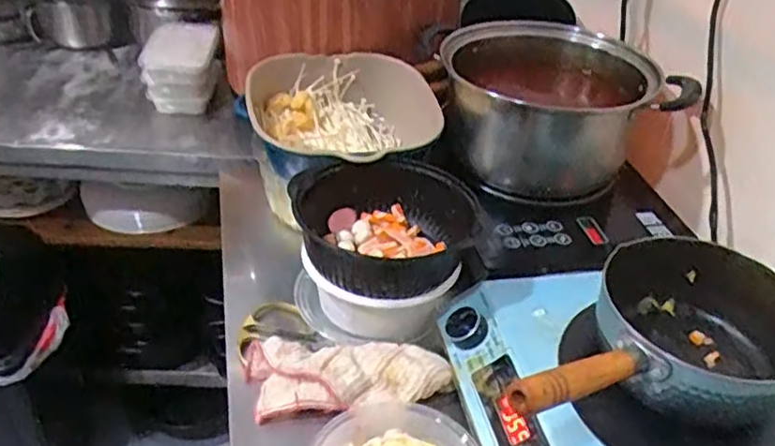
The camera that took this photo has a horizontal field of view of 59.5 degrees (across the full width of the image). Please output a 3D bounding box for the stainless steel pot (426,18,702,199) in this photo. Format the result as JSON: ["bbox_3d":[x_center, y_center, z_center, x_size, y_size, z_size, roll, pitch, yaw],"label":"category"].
[{"bbox_3d":[0.220,-0.161,0.926,0.313,0.158,0.221,0,36,-5],"label":"stainless steel pot"}]

